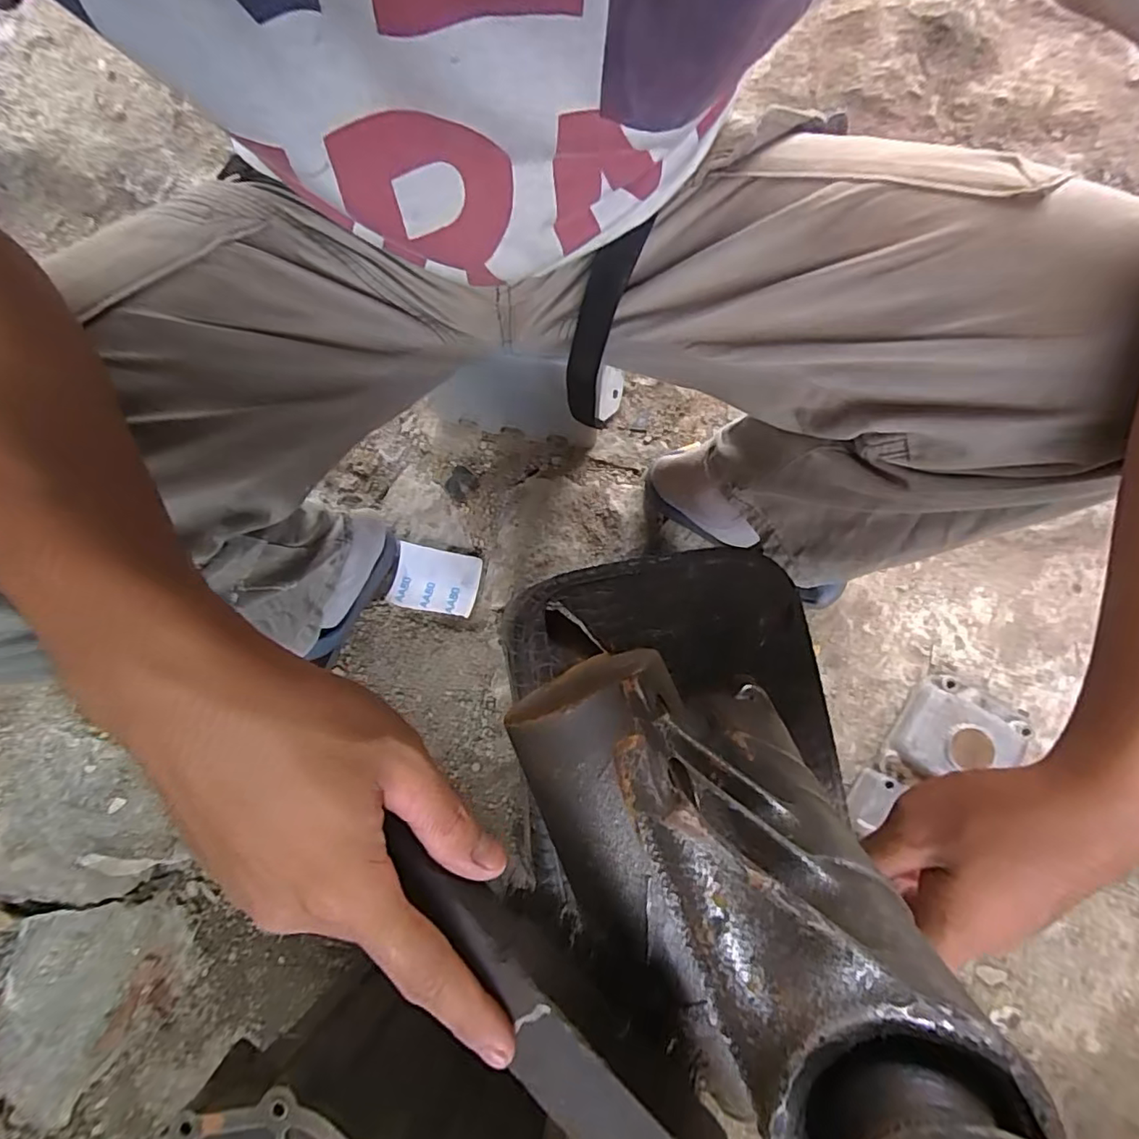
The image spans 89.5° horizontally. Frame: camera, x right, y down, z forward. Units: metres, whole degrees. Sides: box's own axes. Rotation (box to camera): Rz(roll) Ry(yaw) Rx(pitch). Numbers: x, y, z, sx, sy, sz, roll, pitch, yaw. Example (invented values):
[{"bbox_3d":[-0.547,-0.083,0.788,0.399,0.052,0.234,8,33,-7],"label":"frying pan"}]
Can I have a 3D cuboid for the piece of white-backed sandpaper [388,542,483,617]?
[{"bbox_3d":[-0.160,0.012,0.691,0.101,0.014,0.074,11,76,3],"label":"piece of white-backed sandpaper"}]

